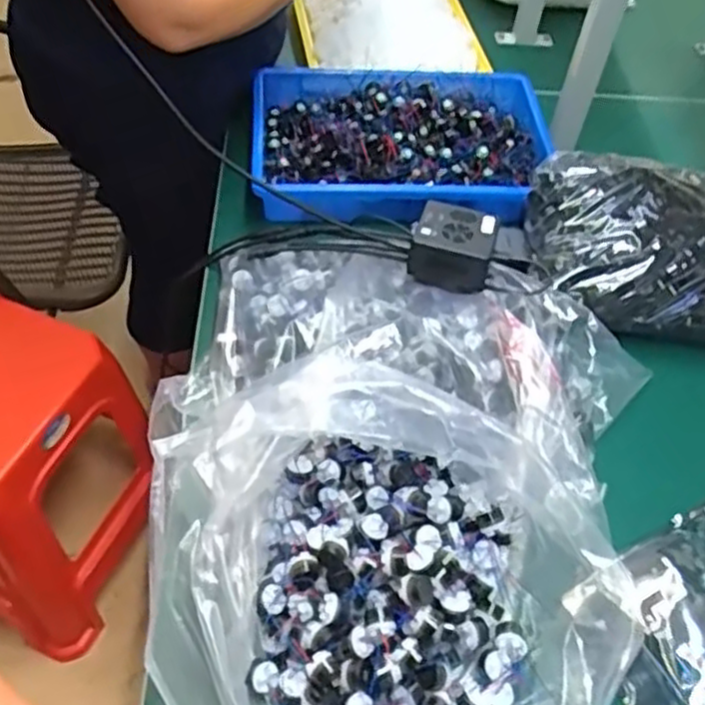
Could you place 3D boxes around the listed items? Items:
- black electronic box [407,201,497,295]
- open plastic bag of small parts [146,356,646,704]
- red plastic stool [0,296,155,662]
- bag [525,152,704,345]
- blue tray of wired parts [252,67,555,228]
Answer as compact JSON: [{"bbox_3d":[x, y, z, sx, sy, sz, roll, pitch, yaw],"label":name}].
[{"bbox_3d":[0.098,-0.104,0.715,0.076,0.043,0.076,14,53,6],"label":"black electronic box"},{"bbox_3d":[0.036,0.153,0.526,0.348,0.161,0.284,-12,55,-14],"label":"open plastic bag of small parts"},{"bbox_3d":[-0.531,0.189,1.154,0.328,0.445,0.338,17,53,8],"label":"red plastic stool"},{"bbox_3d":[0.368,-0.114,0.801,0.345,0.091,0.215,7,53,1],"label":"bag"},{"bbox_3d":[0.067,-0.262,0.931,0.367,0.051,0.260,-1,53,-6],"label":"blue tray of wired parts"}]

